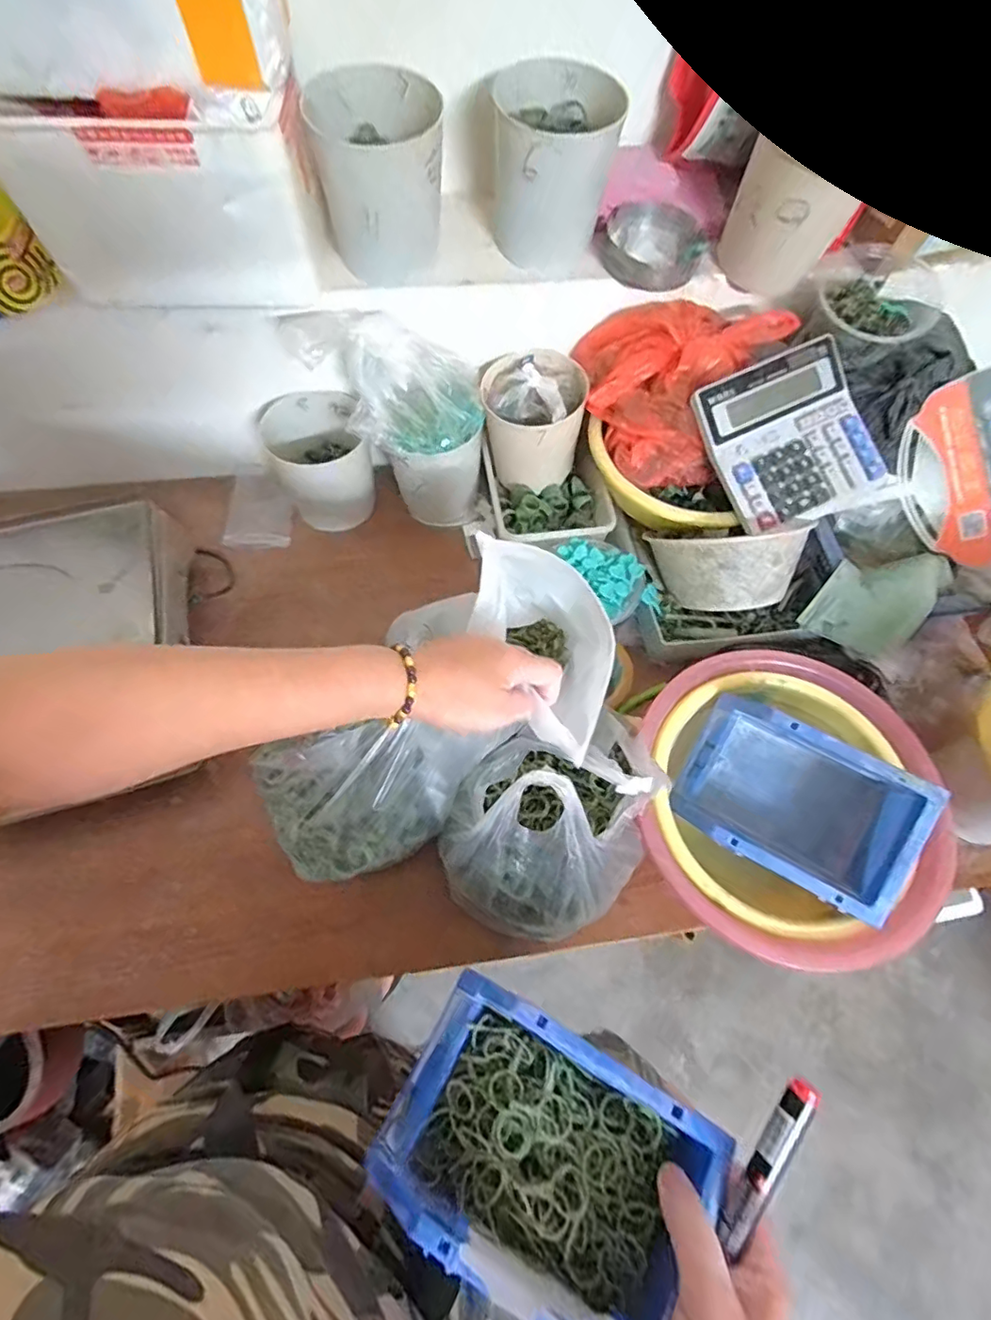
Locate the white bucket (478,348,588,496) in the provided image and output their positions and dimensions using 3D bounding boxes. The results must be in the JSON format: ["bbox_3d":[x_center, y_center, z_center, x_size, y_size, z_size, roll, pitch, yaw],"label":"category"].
[{"bbox_3d":[0.043,-0.274,0.648,0.109,0.111,0.118,1,63,-1],"label":"white bucket"}]

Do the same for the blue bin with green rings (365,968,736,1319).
[{"bbox_3d":[0.028,0.283,0.323,0.170,0.054,0.119,27,65,12],"label":"blue bin with green rings"}]

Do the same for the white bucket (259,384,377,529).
[{"bbox_3d":[-0.199,-0.233,0.656,0.102,0.109,0.107,1,63,-1],"label":"white bucket"}]

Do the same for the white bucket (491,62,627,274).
[{"bbox_3d":[0.055,-0.459,0.530,0.107,0.128,0.107,8,63,3],"label":"white bucket"}]

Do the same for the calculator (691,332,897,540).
[{"bbox_3d":[0.302,-0.221,0.565,0.165,0.019,0.167,-26,91,-5],"label":"calculator"}]

